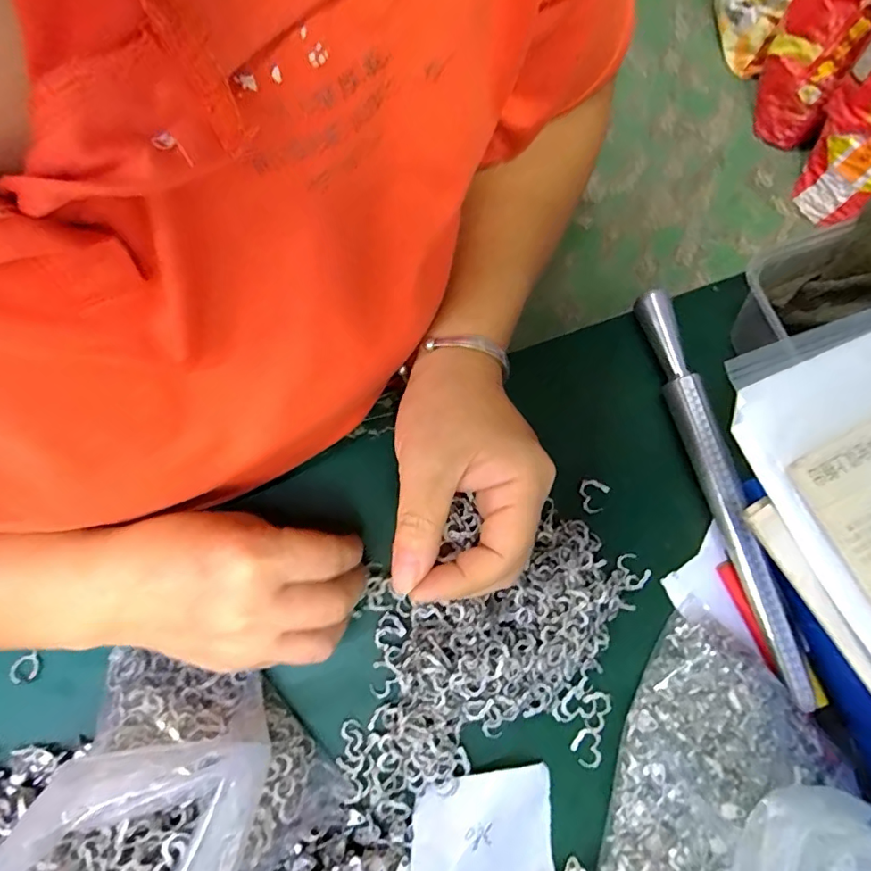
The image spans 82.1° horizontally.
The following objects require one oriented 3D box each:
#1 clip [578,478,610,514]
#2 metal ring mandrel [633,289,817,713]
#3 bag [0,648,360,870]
[{"bbox_3d":[0.093,0.036,0.295,0.016,0.006,0.018,16,75,4],"label":"clip"},{"bbox_3d":[0.162,0.024,0.288,0.015,0.023,0.235,-12,75,-4],"label":"metal ring mandrel"},{"bbox_3d":[-0.127,0.177,0.220,0.138,0.064,0.132,28,76,7],"label":"bag"}]

